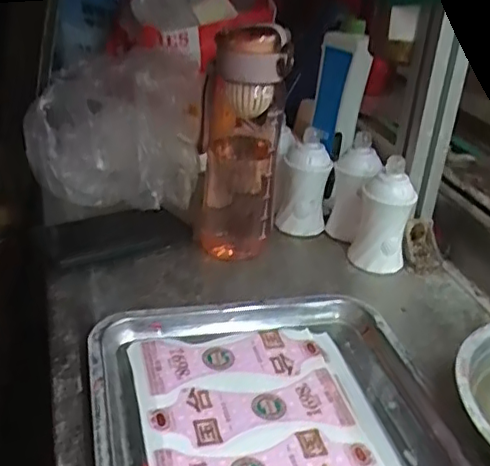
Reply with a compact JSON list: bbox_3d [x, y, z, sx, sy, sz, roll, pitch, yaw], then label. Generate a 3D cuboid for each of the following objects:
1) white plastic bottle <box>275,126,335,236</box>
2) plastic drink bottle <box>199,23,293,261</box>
[{"bbox_3d":[0.067,-0.055,0.706,0.057,0.108,0.045,4,30,5],"label":"white plastic bottle"},{"bbox_3d":[-0.004,-0.089,0.630,0.079,0.232,0.083,0,30,-2],"label":"plastic drink bottle"}]

